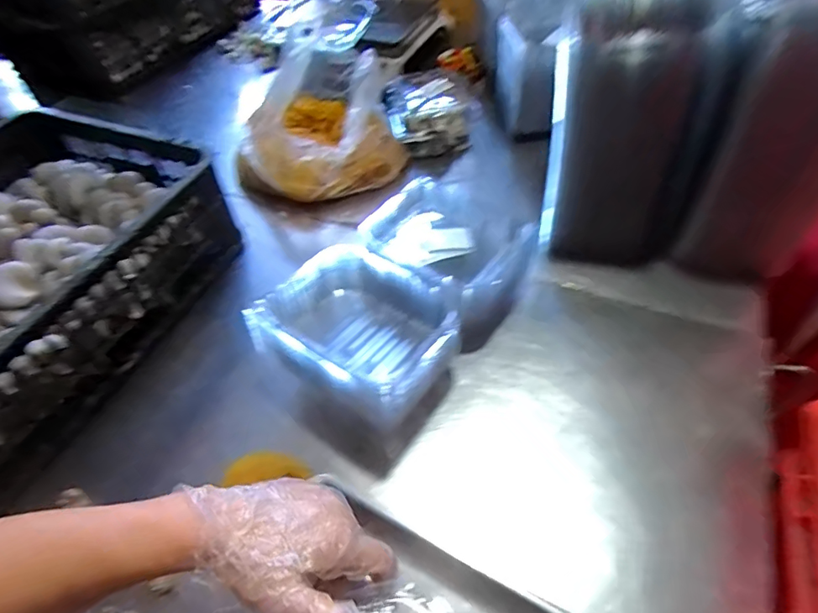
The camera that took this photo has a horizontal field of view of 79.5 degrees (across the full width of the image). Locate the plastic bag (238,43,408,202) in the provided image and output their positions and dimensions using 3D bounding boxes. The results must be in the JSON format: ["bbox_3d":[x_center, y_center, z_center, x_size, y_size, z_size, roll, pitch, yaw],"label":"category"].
[{"bbox_3d":[-0.169,-0.321,0.842,0.268,0.185,0.244,-18,51,-10],"label":"plastic bag"}]

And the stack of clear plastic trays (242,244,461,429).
[{"bbox_3d":[-0.053,0.032,0.576,0.205,0.122,0.173,28,58,25],"label":"stack of clear plastic trays"}]

